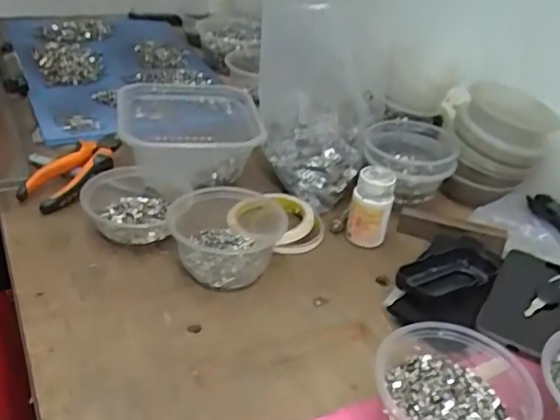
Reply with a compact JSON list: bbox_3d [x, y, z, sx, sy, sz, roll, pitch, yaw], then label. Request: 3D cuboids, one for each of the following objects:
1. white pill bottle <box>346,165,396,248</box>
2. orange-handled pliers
[{"bbox_3d":[0.102,-0.004,0.661,0.042,0.076,0.040,15,35,15],"label":"white pill bottle"},{"bbox_3d":[-0.238,-0.053,0.693,0.075,0.025,0.139,20,37,22],"label":"orange-handled pliers"}]

